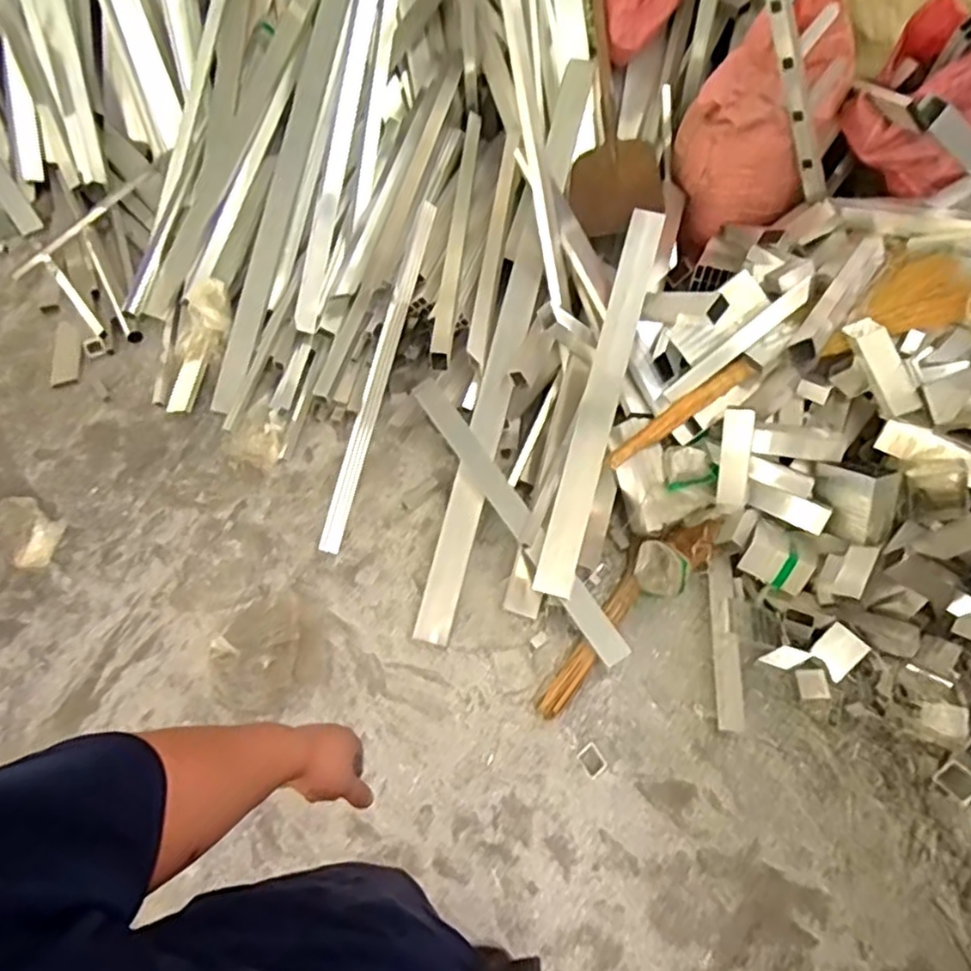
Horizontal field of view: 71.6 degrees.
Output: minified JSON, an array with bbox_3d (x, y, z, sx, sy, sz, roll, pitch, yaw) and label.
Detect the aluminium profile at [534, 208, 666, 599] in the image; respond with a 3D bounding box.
[{"bbox_3d":[0.275,-0.228,1.571,0.088,0.066,0.988,13,72,12],"label":"aluminium profile"}]

